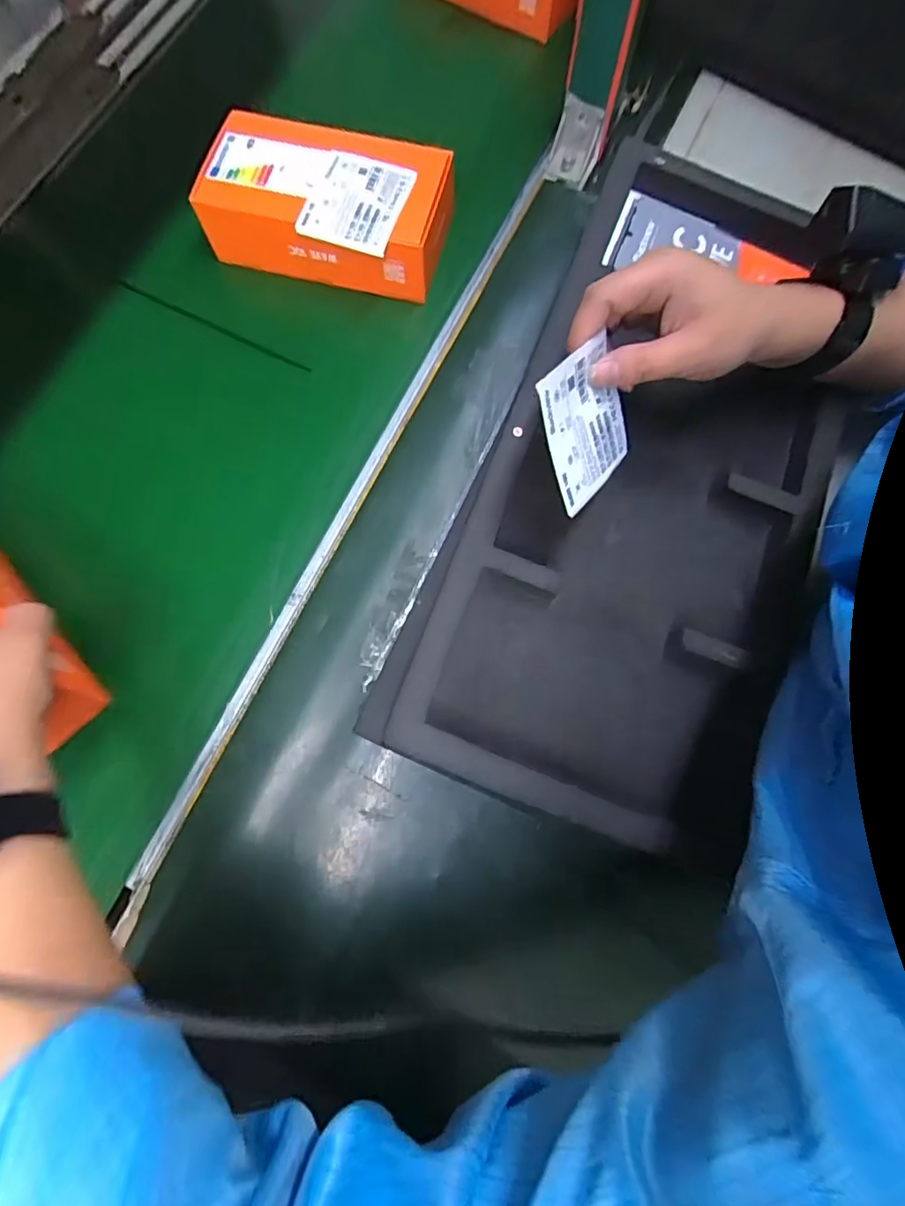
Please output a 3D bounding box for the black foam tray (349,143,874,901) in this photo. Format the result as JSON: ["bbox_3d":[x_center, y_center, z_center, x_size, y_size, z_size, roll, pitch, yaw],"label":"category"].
[{"bbox_3d":[0.146,-0.092,0.373,0.230,0.084,0.476,24,77,5],"label":"black foam tray"}]

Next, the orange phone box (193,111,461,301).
[{"bbox_3d":[-0.102,-0.331,0.449,0.206,0.060,0.113,19,76,4],"label":"orange phone box"}]

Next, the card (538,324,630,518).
[{"bbox_3d":[0.076,-0.103,0.309,0.005,0.080,0.068,19,56,43],"label":"card"}]

